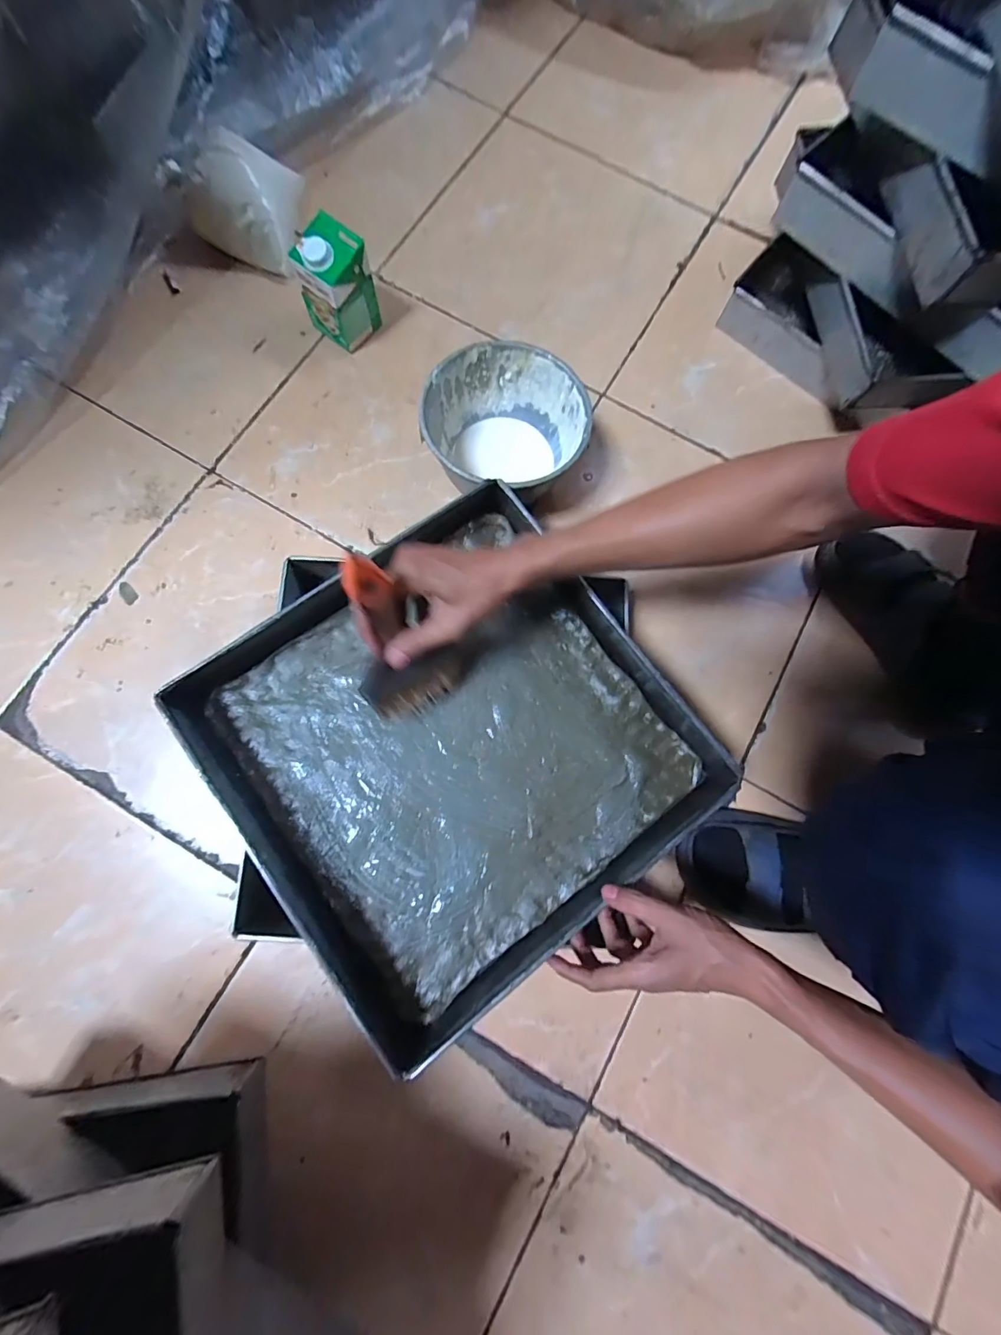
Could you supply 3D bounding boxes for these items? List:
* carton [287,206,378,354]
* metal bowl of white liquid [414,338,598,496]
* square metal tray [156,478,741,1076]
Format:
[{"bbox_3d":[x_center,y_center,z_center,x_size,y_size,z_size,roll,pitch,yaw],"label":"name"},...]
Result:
[{"bbox_3d":[-0.221,-0.522,0.616,0.071,0.114,0.076,40,79,7],"label":"carton"},{"bbox_3d":[0.006,-0.289,0.573,0.189,0.109,0.182,0,77,-2],"label":"metal bowl of white liquid"},{"bbox_3d":[-0.045,0.070,0.463,0.418,0.068,0.427,-34,80,-9],"label":"square metal tray"}]

